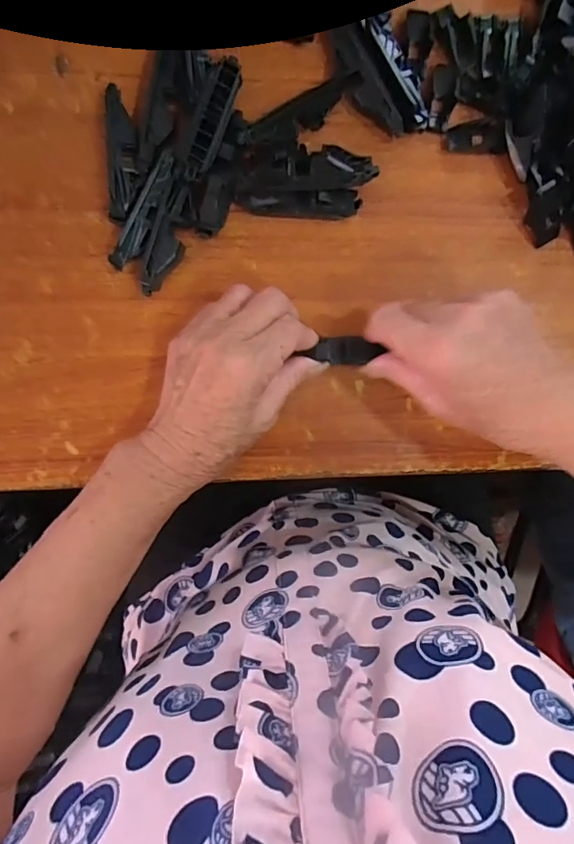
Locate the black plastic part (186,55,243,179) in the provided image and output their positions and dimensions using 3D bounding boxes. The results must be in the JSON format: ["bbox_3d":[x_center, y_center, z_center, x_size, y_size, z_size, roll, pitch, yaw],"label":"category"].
[{"bbox_3d":[-0.046,-0.186,0.304,0.016,0.007,0.077,19,93,-6],"label":"black plastic part"}]

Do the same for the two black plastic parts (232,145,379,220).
[{"bbox_3d":[0.012,-0.152,0.317,0.088,0.030,0.039,-4,95,-4],"label":"two black plastic parts"}]

